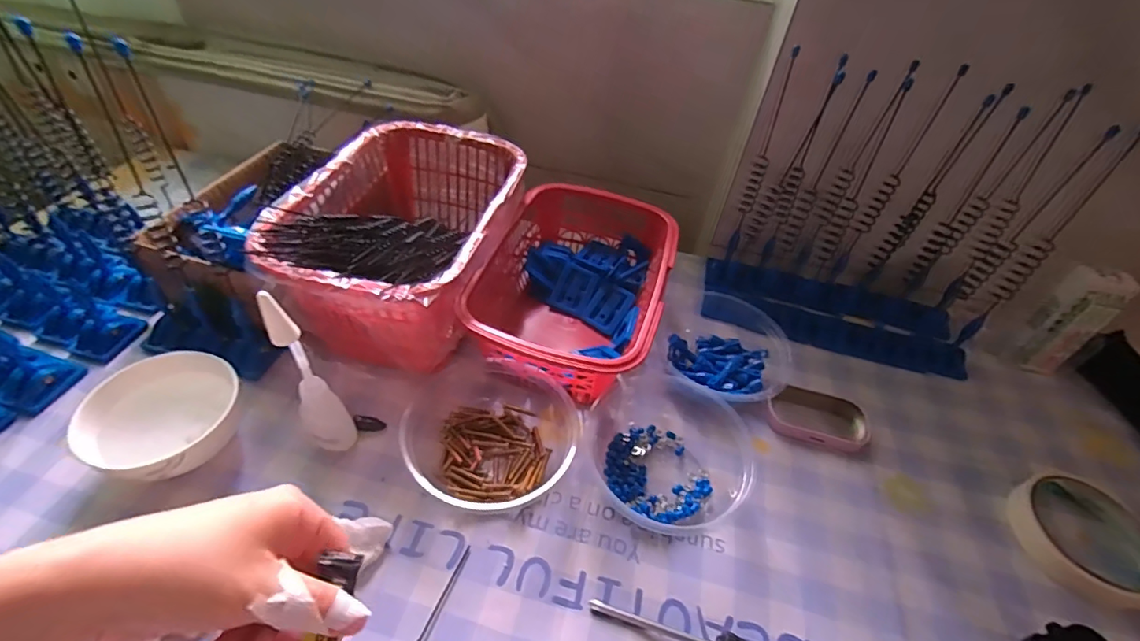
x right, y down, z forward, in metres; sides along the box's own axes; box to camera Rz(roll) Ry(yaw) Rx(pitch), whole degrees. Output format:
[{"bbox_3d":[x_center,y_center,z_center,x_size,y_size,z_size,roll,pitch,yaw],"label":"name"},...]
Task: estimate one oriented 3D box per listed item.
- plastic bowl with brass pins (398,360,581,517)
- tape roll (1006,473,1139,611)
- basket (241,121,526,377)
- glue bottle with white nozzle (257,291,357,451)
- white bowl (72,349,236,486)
[{"bbox_3d":[-0.059,0.071,0.371,0.116,0.038,0.125,-24,55,-26],"label":"plastic bowl with brass pins"},{"bbox_3d":[0.365,0.154,0.363,0.095,0.016,0.091,4,48,-4],"label":"tape roll"},{"bbox_3d":[-0.138,-0.070,0.439,0.157,0.101,0.229,14,48,5],"label":"basket"},{"bbox_3d":[-0.161,0.040,0.316,0.028,0.137,0.021,6,48,-2],"label":"glue bottle with white nozzle"},{"bbox_3d":[-0.265,0.068,0.342,0.085,0.048,0.087,4,48,-4],"label":"white bowl"}]

